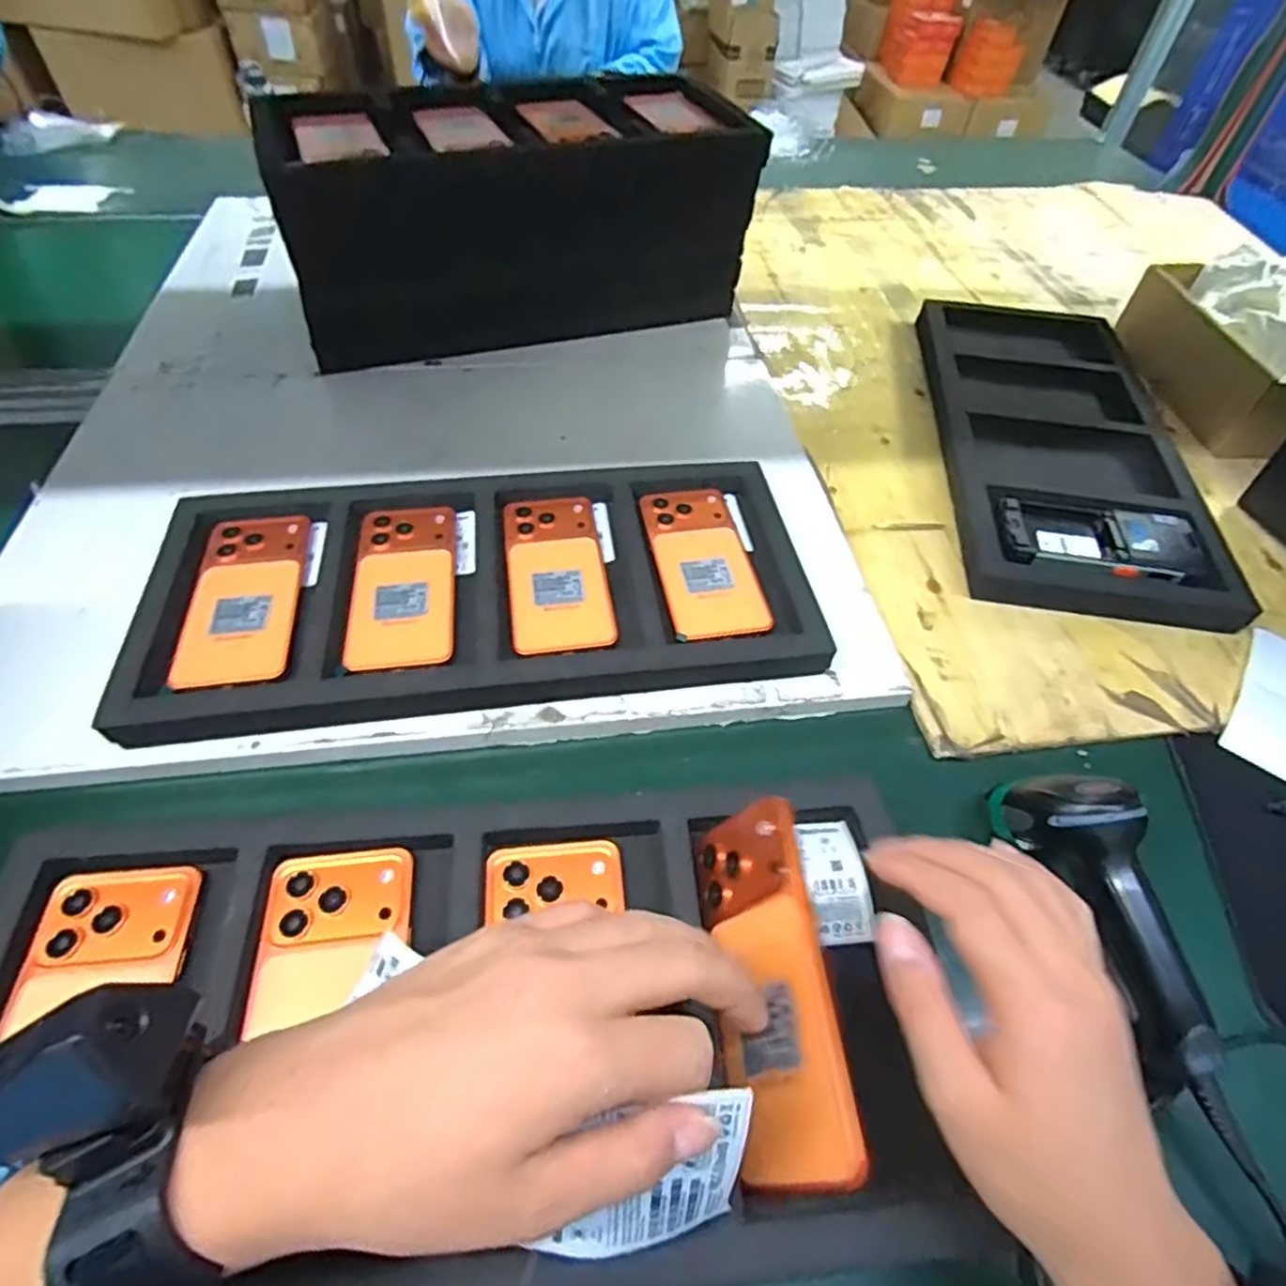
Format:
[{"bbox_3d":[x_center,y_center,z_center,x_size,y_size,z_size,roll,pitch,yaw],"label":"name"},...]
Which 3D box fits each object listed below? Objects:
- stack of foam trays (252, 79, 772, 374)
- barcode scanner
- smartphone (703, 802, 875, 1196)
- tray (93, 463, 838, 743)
[{"bbox_3d":[-0.132,-0.457,0.754,0.484,0.193,0.216,-11,54,-12],"label":"stack of foam trays"},{"bbox_3d":[0.278,0.164,0.406,0.055,0.071,0.183,-9,64,-11],"label":"barcode scanner"},{"bbox_3d":[0.059,0.160,0.331,0.008,0.068,0.162,22,46,-34],"label":"smartphone"},{"bbox_3d":[-0.117,-0.046,0.539,0.490,0.034,0.233,-5,54,-7],"label":"tray"}]

